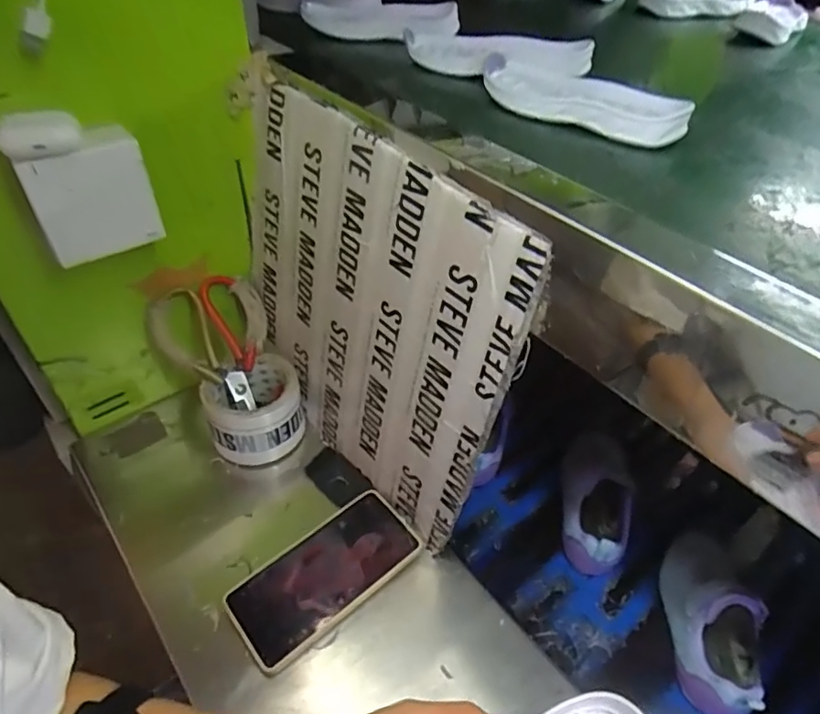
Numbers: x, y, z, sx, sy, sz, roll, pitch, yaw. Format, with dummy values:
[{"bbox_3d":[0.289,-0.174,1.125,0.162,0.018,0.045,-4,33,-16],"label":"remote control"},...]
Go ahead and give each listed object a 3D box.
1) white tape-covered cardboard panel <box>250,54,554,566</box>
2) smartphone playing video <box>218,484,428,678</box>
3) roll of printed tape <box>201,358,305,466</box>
[{"bbox_3d":[-0.047,-0.038,0.501,0.054,0.320,0.331,-23,49,-29],"label":"white tape-covered cardboard panel"},{"bbox_3d":[-0.073,0.190,0.493,0.165,0.011,0.079,-32,56,-27],"label":"smartphone playing video"},{"bbox_3d":[-0.162,0.056,0.591,0.096,0.068,0.089,4,41,-3],"label":"roll of printed tape"}]

